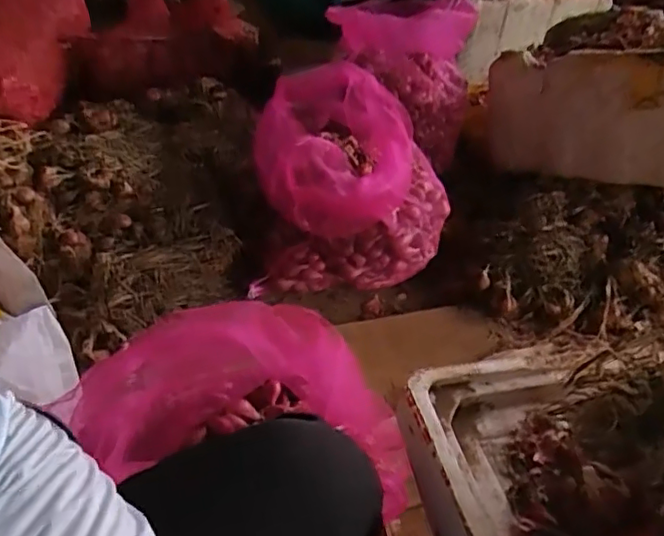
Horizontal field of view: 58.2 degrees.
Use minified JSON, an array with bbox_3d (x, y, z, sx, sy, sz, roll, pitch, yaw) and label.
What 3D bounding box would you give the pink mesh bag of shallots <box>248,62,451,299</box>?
[{"bbox_3d":[0.038,-0.161,1.159,0.361,0.304,0.306,8,43,2],"label":"pink mesh bag of shallots"}]

